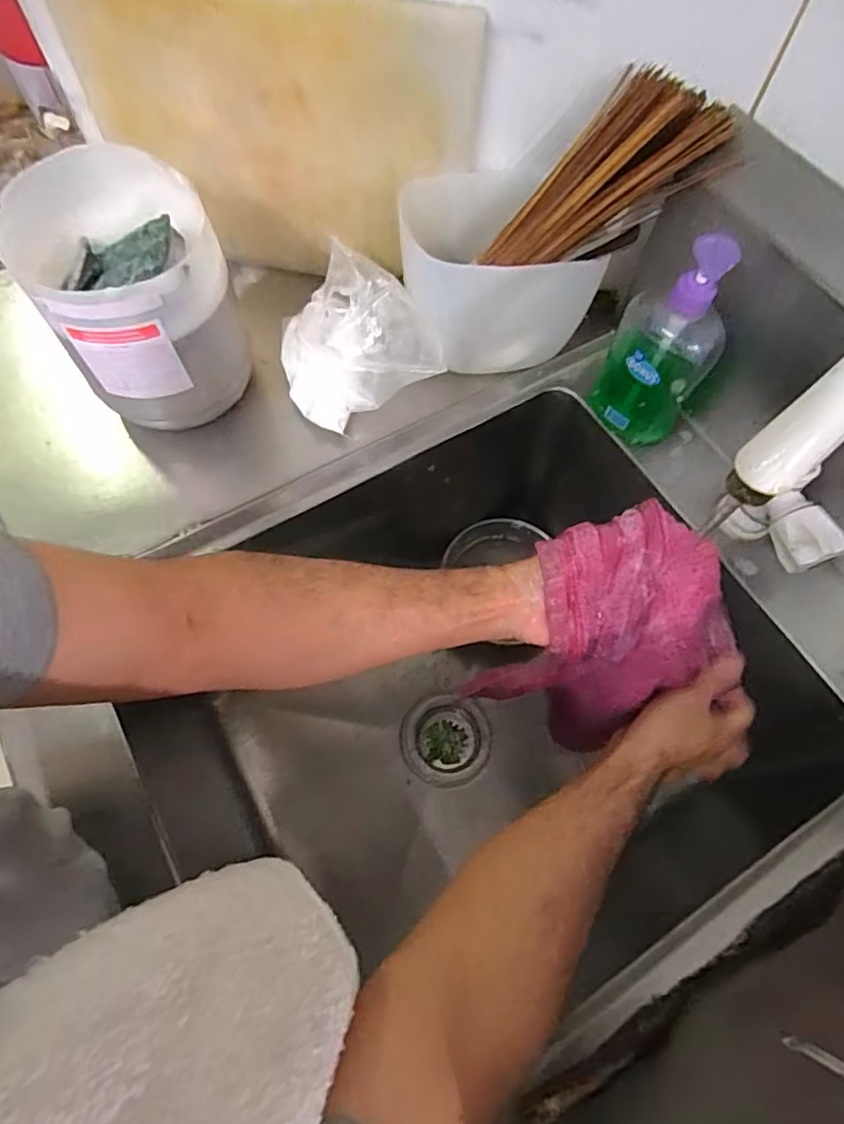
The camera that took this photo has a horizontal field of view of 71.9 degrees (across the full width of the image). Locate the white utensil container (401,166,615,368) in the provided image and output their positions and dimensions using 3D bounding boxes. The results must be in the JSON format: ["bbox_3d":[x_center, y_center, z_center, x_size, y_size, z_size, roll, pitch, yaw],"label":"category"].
[{"bbox_3d":[0.064,-0.270,0.557,0.163,0.116,0.137,-9,68,-5],"label":"white utensil container"}]

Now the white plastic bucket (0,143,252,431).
[{"bbox_3d":[-0.234,-0.214,0.501,0.143,0.173,0.148,-31,71,-14],"label":"white plastic bucket"}]

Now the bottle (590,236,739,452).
[{"bbox_3d":[0.210,-0.186,0.503,0.086,0.187,0.056,27,69,10],"label":"bottle"}]

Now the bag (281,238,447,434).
[{"bbox_3d":[-0.071,-0.211,0.564,0.136,0.078,0.153,-27,70,-12],"label":"bag"}]

